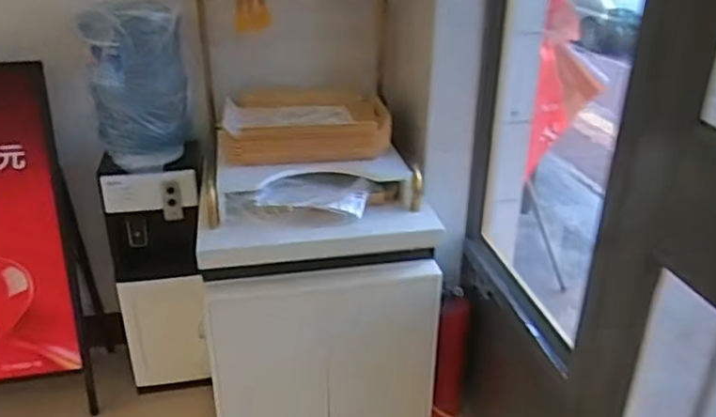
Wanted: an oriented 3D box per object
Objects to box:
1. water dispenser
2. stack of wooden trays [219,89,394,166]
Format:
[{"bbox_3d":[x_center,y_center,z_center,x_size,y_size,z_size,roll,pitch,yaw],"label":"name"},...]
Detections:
[{"bbox_3d":[-0.580,0.193,1.829,0.248,0.693,0.281,-3,26,-10],"label":"water dispenser"},{"bbox_3d":[-0.144,-0.245,1.727,0.440,0.110,0.371,-1,26,-5],"label":"stack of wooden trays"}]

